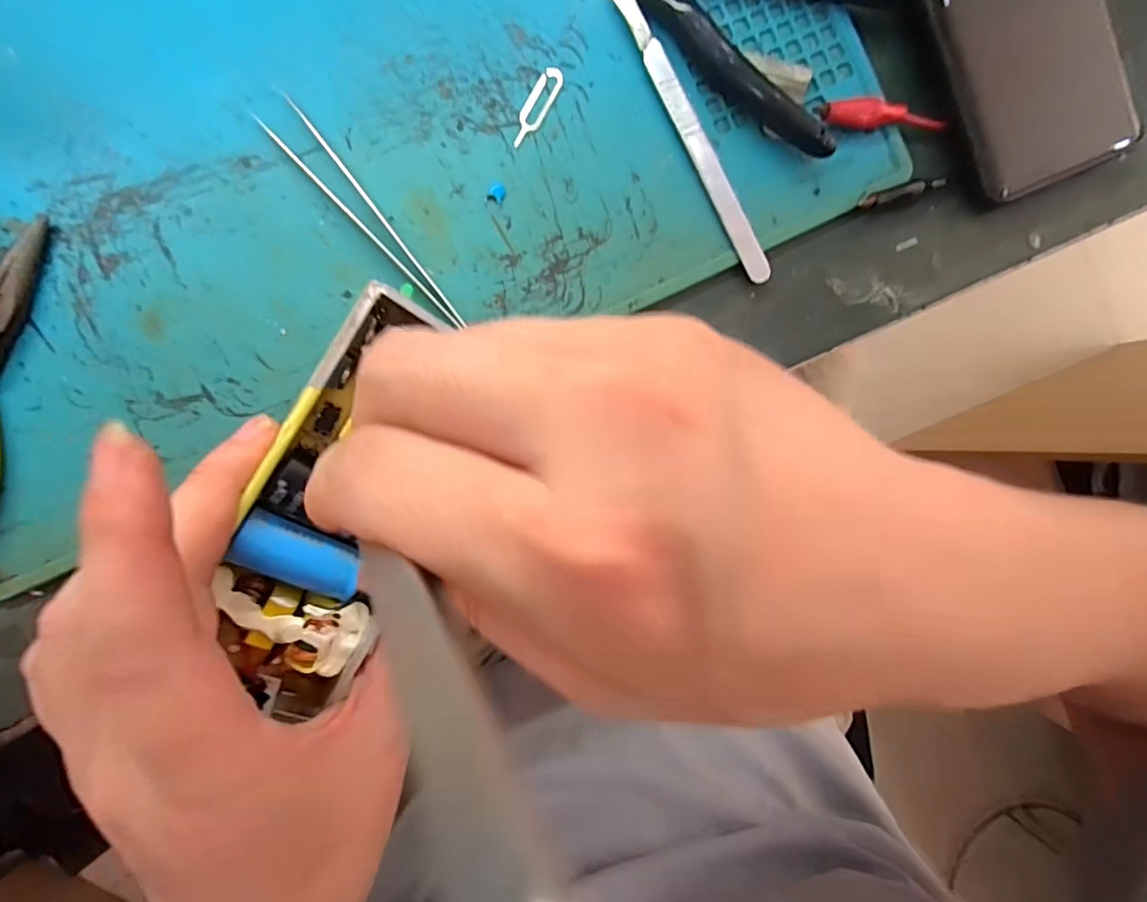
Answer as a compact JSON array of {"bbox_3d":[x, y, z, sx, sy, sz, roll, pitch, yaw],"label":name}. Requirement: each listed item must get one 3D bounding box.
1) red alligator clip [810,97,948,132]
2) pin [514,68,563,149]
[{"bbox_3d":[0.125,-0.133,0.208,0.056,0.009,0.010,-2,91,-6],"label":"red alligator clip"},{"bbox_3d":[-0.014,-0.129,0.196,0.009,0.004,0.033,27,88,-6],"label":"pin"}]

